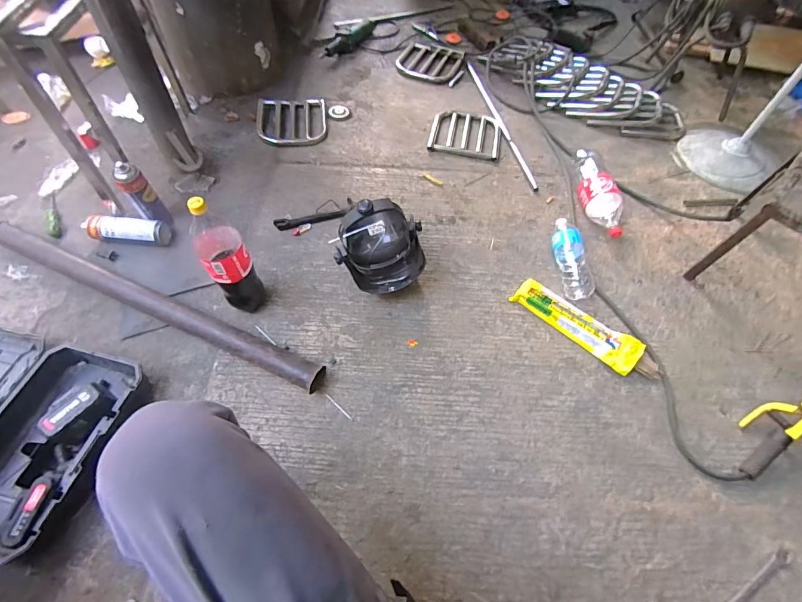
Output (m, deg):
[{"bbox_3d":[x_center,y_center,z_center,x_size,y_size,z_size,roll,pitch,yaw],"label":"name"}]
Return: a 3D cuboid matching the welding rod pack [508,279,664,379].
[{"bbox_3d":[0.462,0.068,0.998,0.375,0.049,0.079,39,64,20],"label":"welding rod pack"}]

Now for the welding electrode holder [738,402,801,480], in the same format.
[{"bbox_3d":[0.799,0.278,0.854,0.242,0.054,0.080,-41,67,-4],"label":"welding electrode holder"}]

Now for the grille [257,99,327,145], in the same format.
[{"bbox_3d":[-0.383,-0.639,1.404,0.241,0.022,0.235,-10,59,-8],"label":"grille"}]

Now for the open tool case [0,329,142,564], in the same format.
[{"bbox_3d":[-0.822,0.246,0.795,0.439,0.106,0.376,13,58,6],"label":"open tool case"}]

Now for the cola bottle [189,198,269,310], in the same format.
[{"bbox_3d":[-0.377,-0.076,0.880,0.089,0.320,0.078,-25,62,-17],"label":"cola bottle"}]

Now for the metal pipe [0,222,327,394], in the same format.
[{"bbox_3d":[-0.633,-0.004,0.988,1.003,0.050,0.071,22,60,11],"label":"metal pipe"}]

